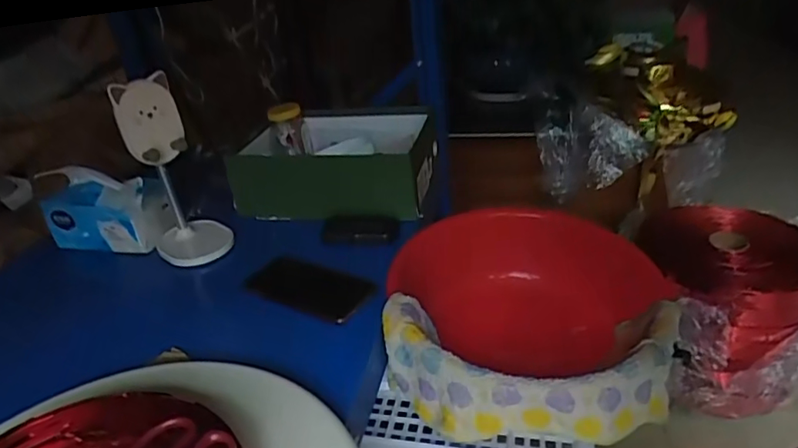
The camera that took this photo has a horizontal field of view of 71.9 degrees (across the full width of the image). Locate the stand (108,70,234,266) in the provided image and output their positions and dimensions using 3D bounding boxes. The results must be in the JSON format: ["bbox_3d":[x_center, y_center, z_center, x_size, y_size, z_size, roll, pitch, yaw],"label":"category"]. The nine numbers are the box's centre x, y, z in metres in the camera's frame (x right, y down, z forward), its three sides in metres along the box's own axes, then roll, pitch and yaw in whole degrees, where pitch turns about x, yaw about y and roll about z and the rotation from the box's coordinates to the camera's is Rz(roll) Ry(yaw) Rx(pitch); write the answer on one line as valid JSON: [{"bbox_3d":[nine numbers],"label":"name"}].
[{"bbox_3d":[-0.317,-0.071,0.773,0.099,0.257,0.091,-18,32,-20],"label":"stand"}]

